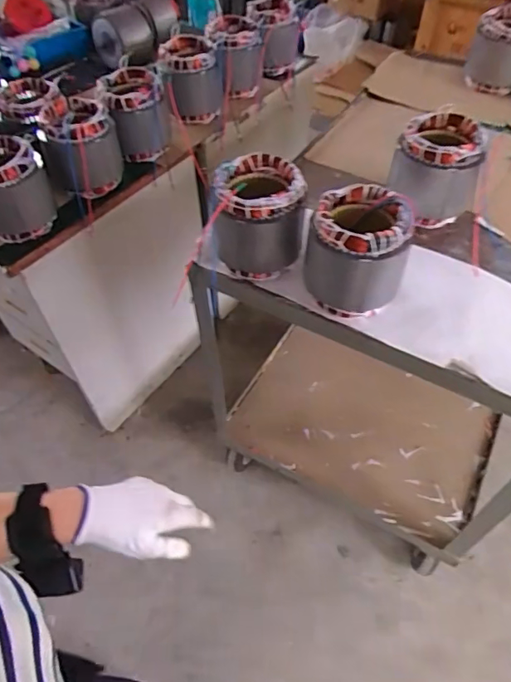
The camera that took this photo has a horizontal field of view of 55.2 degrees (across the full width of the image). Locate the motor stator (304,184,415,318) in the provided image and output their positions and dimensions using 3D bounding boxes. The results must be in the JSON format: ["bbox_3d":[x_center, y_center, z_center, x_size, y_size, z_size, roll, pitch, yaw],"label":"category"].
[{"bbox_3d":[0.157,-0.140,0.765,0.140,0.152,0.144,11,52,9],"label":"motor stator"}]

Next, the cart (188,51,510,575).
[{"bbox_3d":[0.428,-0.132,1.388,0.779,0.925,1.159,25,55,19],"label":"cart"}]

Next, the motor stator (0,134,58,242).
[{"bbox_3d":[-0.487,-0.297,0.974,0.140,0.151,0.158,-21,54,-16],"label":"motor stator"}]

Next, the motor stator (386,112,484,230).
[{"bbox_3d":[0.340,-0.326,0.922,0.144,0.146,0.144,17,53,14],"label":"motor stator"}]

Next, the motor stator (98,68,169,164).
[{"bbox_3d":[-0.277,-0.523,1.142,0.126,0.155,0.129,-13,52,-10],"label":"motor stator"}]

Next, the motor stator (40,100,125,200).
[{"bbox_3d":[-0.375,-0.417,1.068,0.144,0.148,0.144,0,51,0],"label":"motor stator"}]

